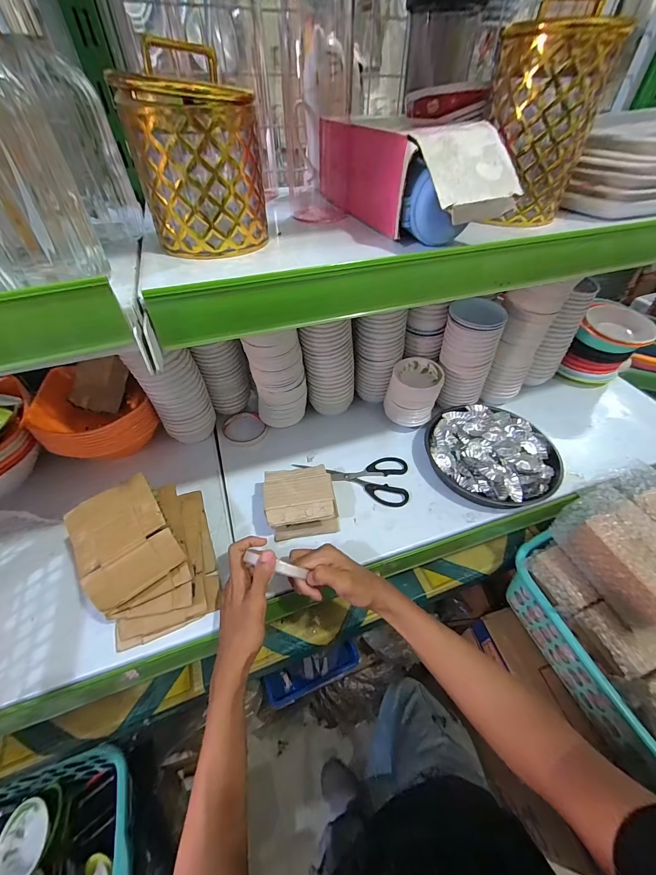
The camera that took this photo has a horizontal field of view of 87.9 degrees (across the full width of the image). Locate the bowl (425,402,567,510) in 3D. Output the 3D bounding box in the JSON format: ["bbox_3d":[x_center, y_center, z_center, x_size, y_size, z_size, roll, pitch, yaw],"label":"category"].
[{"bbox_3d":[0.275,0.025,0.582,0.200,0.046,0.209,0,47,0],"label":"bowl"}]

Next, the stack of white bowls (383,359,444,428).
[{"bbox_3d":[0.160,-0.079,0.639,0.088,0.106,0.084,18,50,16],"label":"stack of white bowls"}]

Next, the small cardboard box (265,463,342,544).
[{"bbox_3d":[-0.041,0.096,0.513,0.099,0.056,0.095,-7,48,-7],"label":"small cardboard box"}]

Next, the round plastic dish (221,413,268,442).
[{"bbox_3d":[-0.162,-0.022,0.651,0.070,0.013,0.079,-27,53,-23],"label":"round plastic dish"}]

